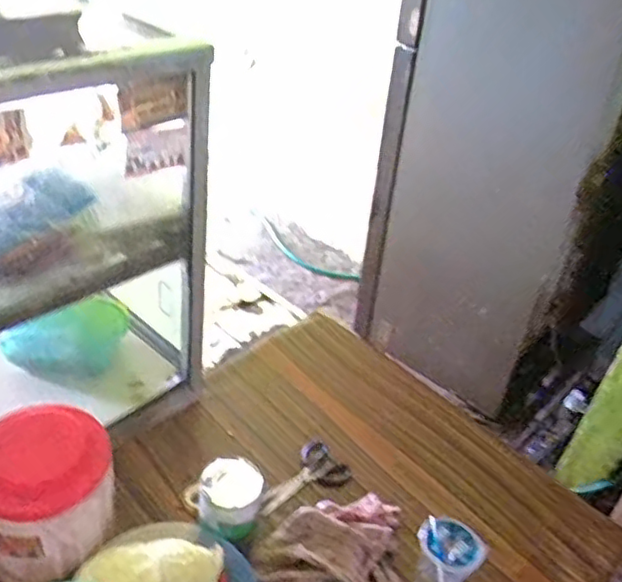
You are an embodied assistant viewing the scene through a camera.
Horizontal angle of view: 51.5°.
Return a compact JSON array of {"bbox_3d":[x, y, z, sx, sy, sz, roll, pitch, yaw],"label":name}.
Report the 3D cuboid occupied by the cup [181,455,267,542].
[{"bbox_3d":[-0.102,0.260,0.801,0.082,0.081,0.068,14,37,9],"label":"cup"}]

